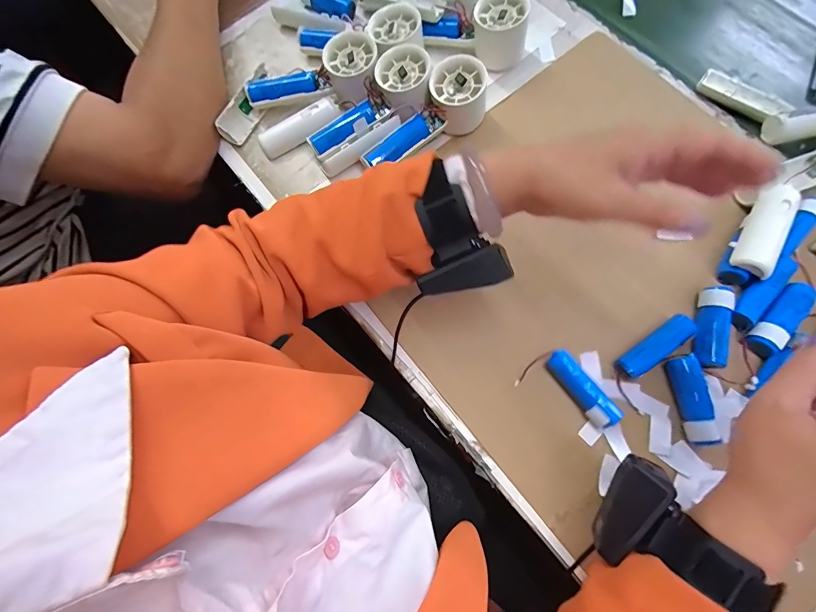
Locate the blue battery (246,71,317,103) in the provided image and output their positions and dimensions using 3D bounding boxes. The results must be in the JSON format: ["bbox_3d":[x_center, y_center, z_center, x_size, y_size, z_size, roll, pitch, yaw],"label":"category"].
[{"bbox_3d":[-0.140,-0.243,0.425,0.075,0.014,0.022,-7,75,0],"label":"blue battery"}]

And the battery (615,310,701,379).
[{"bbox_3d":[0.221,0.036,0.342,0.077,0.017,0.022,-35,77,-7],"label":"battery"}]

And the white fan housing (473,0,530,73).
[{"bbox_3d":[0.102,-0.302,0.428,0.057,0.058,0.061,7,75,4],"label":"white fan housing"}]

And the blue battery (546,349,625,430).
[{"bbox_3d":[0.149,0.072,0.333,0.021,0.022,0.072,-36,77,-7],"label":"blue battery"}]

